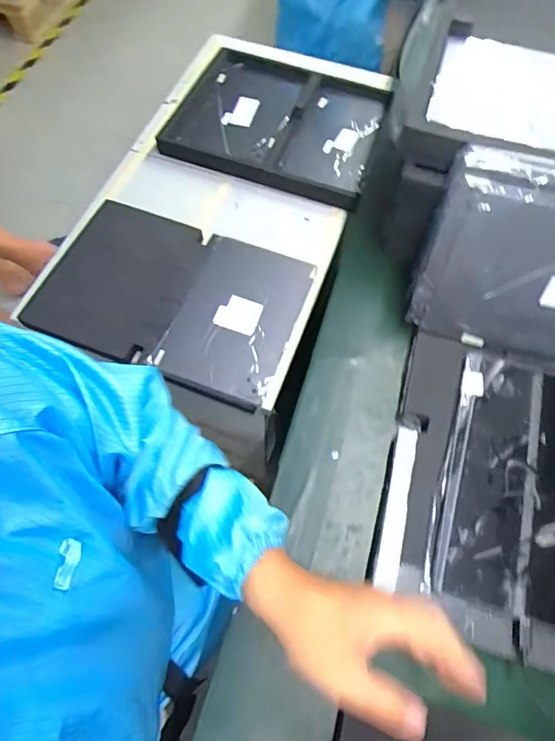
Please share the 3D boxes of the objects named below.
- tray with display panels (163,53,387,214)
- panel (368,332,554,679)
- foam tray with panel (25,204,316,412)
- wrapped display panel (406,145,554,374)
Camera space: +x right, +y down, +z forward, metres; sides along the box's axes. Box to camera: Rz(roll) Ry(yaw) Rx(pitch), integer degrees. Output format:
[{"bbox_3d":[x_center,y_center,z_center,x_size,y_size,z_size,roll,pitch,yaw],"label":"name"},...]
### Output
[{"bbox_3d":[-0.002,-0.478,0.881,0.394,0.053,0.303,16,67,6],"label":"tray with display panels"},{"bbox_3d":[0.250,0.125,0.475,0.254,0.048,0.306,16,67,6],"label":"panel"},{"bbox_3d":[-0.162,-0.117,0.703,0.398,0.037,0.281,18,67,7],"label":"foam tray with panel"},{"bbox_3d":[0.296,-0.100,0.480,0.278,0.202,0.050,19,39,12],"label":"wrapped display panel"}]

